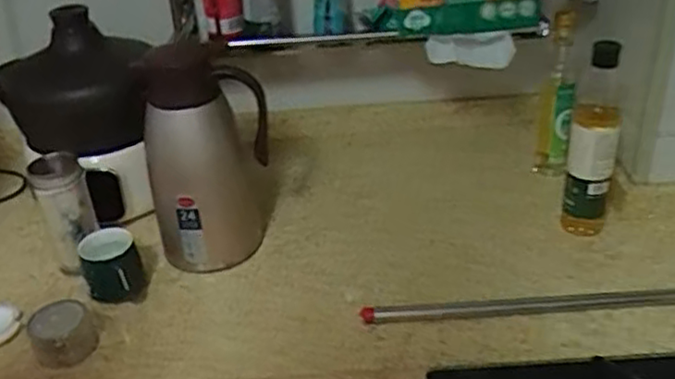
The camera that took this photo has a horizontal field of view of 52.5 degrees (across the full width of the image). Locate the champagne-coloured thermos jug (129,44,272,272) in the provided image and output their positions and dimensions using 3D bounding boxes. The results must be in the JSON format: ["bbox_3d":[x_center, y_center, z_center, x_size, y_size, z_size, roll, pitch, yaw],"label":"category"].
[{"bbox_3d":[-0.178,-0.046,0.928,0.170,0.288,0.141,-14,33,-14],"label":"champagne-coloured thermos jug"}]

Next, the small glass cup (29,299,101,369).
[{"bbox_3d":[-0.330,0.174,0.824,0.071,0.045,0.070,-4,32,2],"label":"small glass cup"}]

